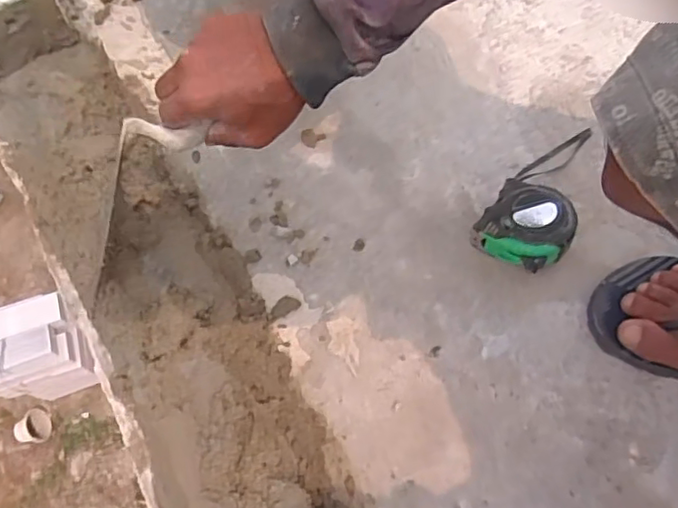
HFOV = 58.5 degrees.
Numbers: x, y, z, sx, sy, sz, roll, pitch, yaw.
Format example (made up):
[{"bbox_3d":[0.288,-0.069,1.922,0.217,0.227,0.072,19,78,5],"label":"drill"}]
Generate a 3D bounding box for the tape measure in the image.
[{"bbox_3d":[0.206,-0.061,0.589,0.078,0.047,0.175,33,70,15],"label":"tape measure"}]

